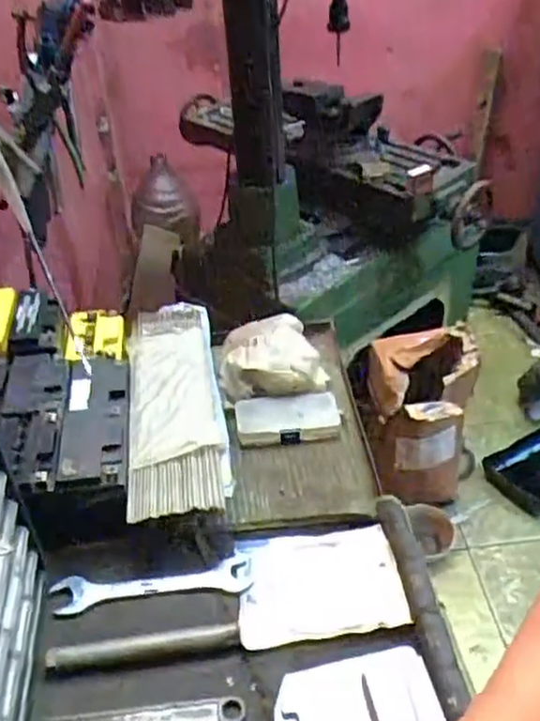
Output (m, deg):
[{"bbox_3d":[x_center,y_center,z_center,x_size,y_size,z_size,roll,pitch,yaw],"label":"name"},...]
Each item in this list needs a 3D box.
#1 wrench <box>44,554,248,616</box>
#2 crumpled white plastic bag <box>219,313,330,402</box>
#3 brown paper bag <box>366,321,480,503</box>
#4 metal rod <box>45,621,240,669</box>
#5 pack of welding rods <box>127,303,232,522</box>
[{"bbox_3d":[-0.121,0.229,0.729,0.198,0.009,0.040,-6,38,-3],"label":"wrench"},{"bbox_3d":[0.004,-0.007,0.966,0.142,0.066,0.139,-3,38,1],"label":"crumpled white plastic bag"},{"bbox_3d":[0.332,0.141,1.610,0.226,0.437,0.208,4,39,10],"label":"brown paper bag"},{"bbox_3d":[-0.118,0.268,0.665,0.177,0.019,0.020,-6,38,-3],"label":"metal rod"},{"bbox_3d":[-0.117,0.036,0.865,0.111,0.030,0.375,-8,38,-5],"label":"pack of welding rods"}]

